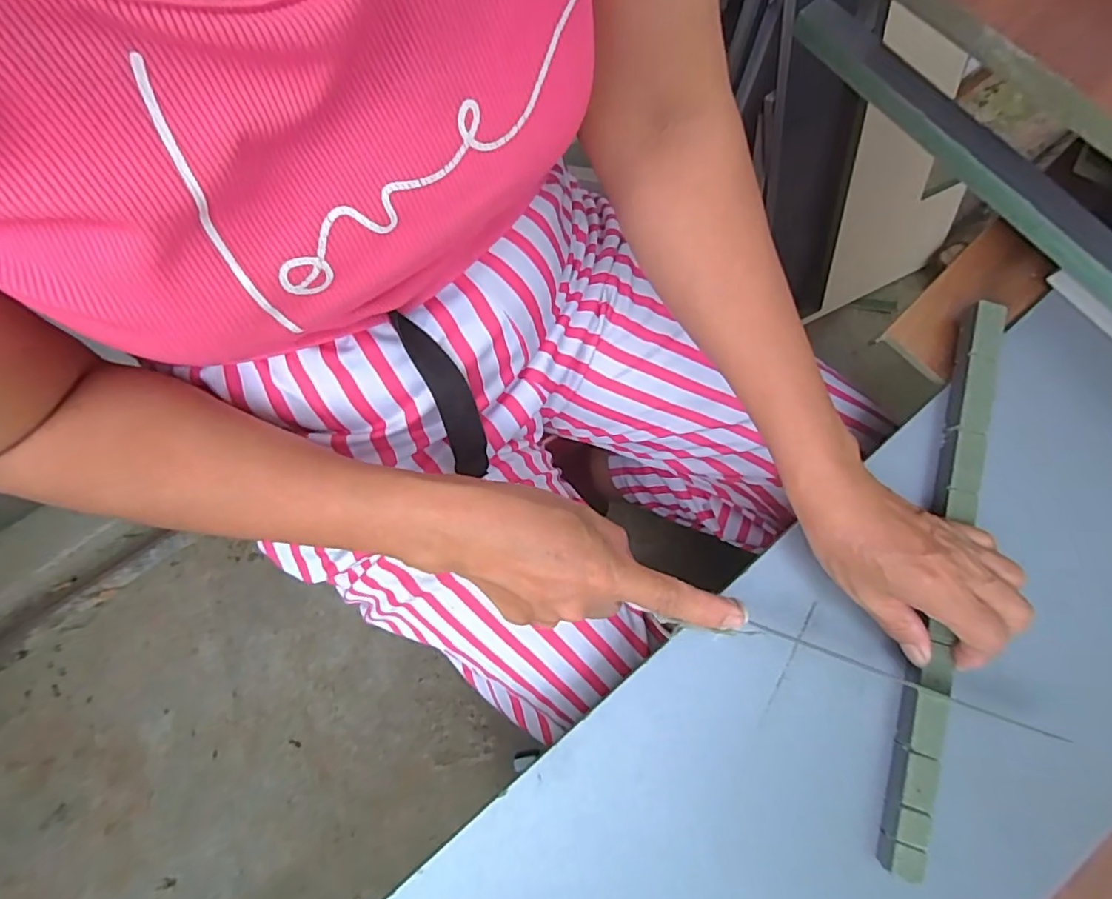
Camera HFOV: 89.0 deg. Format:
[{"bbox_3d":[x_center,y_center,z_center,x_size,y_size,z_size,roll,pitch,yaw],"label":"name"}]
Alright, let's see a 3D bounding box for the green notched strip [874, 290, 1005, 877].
[{"bbox_3d":[0.230,0.070,0.334,0.022,0.019,0.333,15,80,4],"label":"green notched strip"}]

